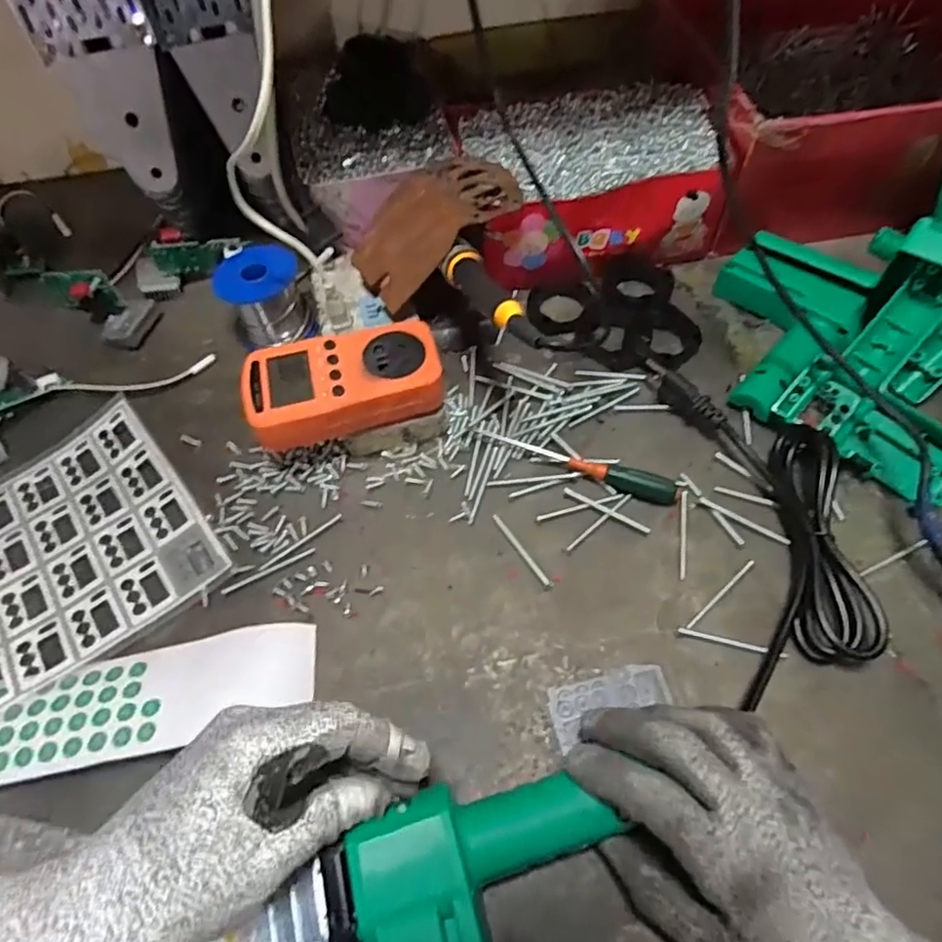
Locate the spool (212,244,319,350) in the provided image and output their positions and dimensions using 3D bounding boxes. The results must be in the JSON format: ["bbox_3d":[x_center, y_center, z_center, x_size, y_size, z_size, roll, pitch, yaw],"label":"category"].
[{"bbox_3d":[-0.165,-0.141,0.478,0.064,0.056,0.064,-1,59,1],"label":"spool"}]

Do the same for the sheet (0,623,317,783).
[{"bbox_3d":[-0.196,0.133,0.336,0.210,0.014,0.058,-13,59,-6],"label":"sheet"}]

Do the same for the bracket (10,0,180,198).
[{"bbox_3d":[-0.250,-0.269,0.424,0.072,0.129,0.010,-19,44,-8],"label":"bracket"}]

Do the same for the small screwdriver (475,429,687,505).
[{"bbox_3d":[0.073,-0.005,0.409,0.146,0.014,0.018,18,61,12],"label":"small screwdriver"}]

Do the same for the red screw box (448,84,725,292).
[{"bbox_3d":[0.100,-0.247,0.515,0.202,0.087,0.149,-11,59,-5],"label":"red screw box"}]

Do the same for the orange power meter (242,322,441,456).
[{"bbox_3d":[-0.084,-0.058,0.394,0.124,0.030,0.067,-15,59,-7],"label":"orange power meter"}]

